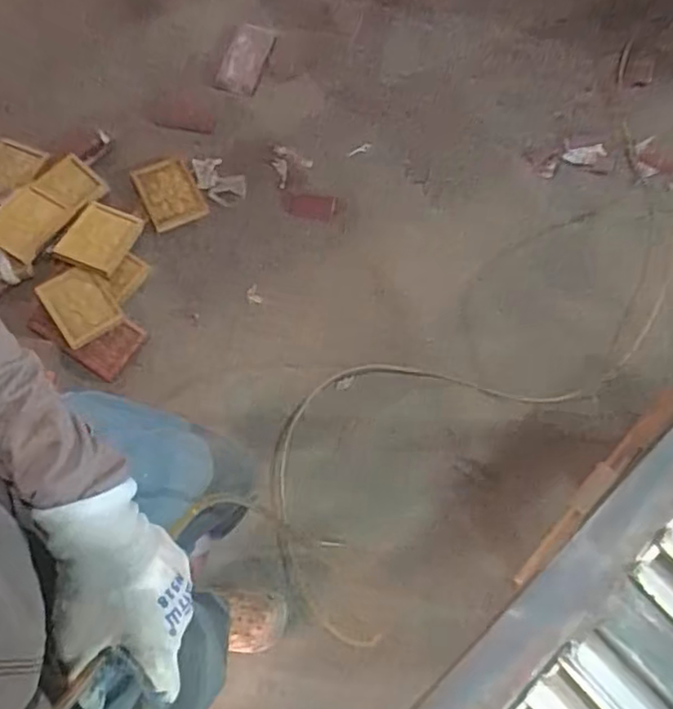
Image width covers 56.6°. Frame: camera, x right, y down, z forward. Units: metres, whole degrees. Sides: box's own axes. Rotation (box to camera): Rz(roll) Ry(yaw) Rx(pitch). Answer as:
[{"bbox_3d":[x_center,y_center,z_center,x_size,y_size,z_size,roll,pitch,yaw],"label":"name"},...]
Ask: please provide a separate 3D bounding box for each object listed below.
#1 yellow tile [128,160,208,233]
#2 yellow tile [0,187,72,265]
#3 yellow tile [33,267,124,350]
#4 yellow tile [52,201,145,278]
[{"bbox_3d":[-0.412,-0.393,1.530,0.135,0.028,0.163,-23,103,7],"label":"yellow tile"},{"bbox_3d":[-0.714,-0.299,1.442,0.140,0.030,0.161,29,72,10],"label":"yellow tile"},{"bbox_3d":[-0.579,-0.111,1.402,0.129,0.012,0.174,-34,84,-18],"label":"yellow tile"},{"bbox_3d":[-0.553,-0.274,1.441,0.139,0.029,0.178,22,71,8],"label":"yellow tile"}]

